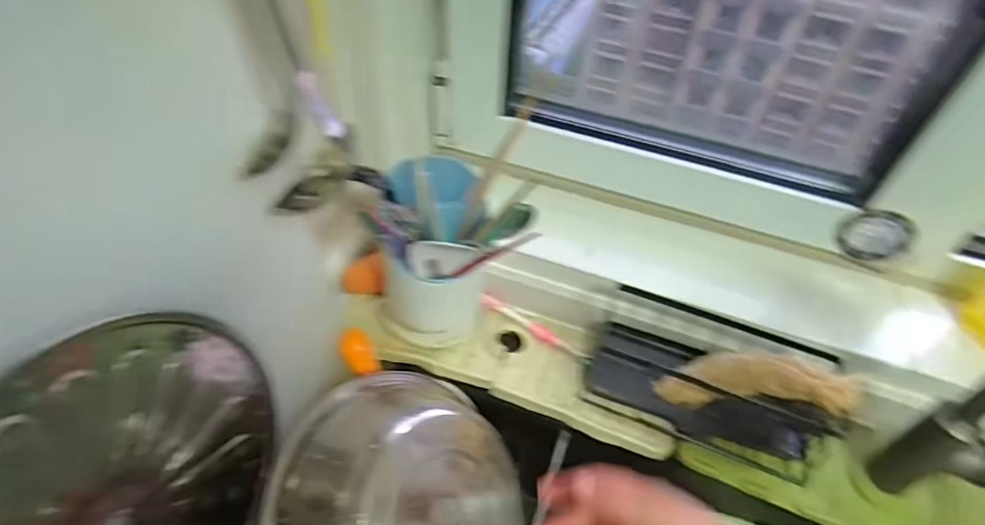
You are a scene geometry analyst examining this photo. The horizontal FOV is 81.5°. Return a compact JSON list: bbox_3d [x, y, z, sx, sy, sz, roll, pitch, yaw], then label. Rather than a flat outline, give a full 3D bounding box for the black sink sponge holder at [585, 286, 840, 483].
[{"bbox_3d":[0.220,0.119,0.583,0.223,0.089,0.097,19,47,12],"label":"black sink sponge holder"}]

